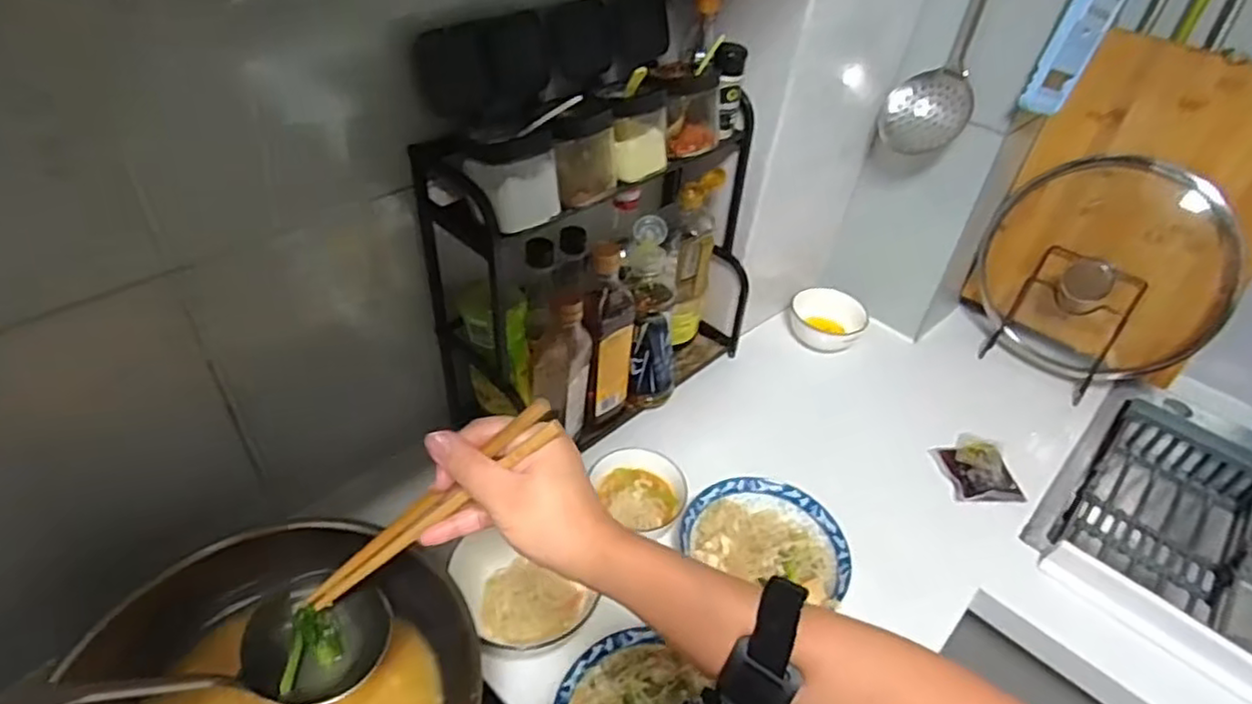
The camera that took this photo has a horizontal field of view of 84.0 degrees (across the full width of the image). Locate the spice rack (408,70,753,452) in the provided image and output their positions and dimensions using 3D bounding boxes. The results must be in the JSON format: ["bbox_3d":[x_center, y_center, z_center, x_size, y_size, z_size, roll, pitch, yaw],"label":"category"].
[{"bbox_3d":[-0.020,-0.113,0.834,0.166,0.405,0.389,35,50,30],"label":"spice rack"}]

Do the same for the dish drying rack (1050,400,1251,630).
[{"bbox_3d":[0.730,0.221,0.951,0.250,0.133,0.192,-32,53,-34],"label":"dish drying rack"}]

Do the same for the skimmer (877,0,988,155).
[{"bbox_3d":[0.387,-0.406,0.801,0.098,0.338,0.075,17,43,14],"label":"skimmer"}]

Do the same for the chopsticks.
[{"bbox_3d":[-0.121,0.096,0.421,0.209,0.017,0.016,-40,42,17],"label":"chopsticks"}]

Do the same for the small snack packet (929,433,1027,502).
[{"bbox_3d":[0.451,0.152,0.897,0.076,0.026,0.107,2,41,-2],"label":"small snack packet"}]

